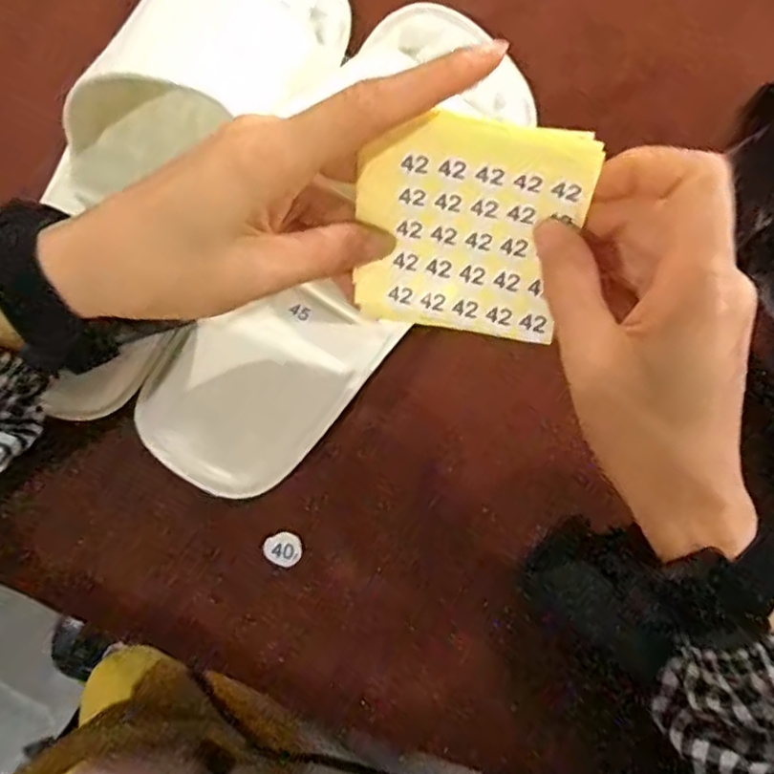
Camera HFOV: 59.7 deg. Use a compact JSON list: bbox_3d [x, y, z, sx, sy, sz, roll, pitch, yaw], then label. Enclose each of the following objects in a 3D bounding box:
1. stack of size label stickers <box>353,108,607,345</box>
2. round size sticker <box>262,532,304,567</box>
[{"bbox_3d":[0.030,-0.060,0.263,0.083,0.086,0.007,13,39,9],"label":"stack of size label stickers"},{"bbox_3d":[-0.048,0.075,0.315,0.017,0.004,0.016,0,77,-2],"label":"round size sticker"}]

